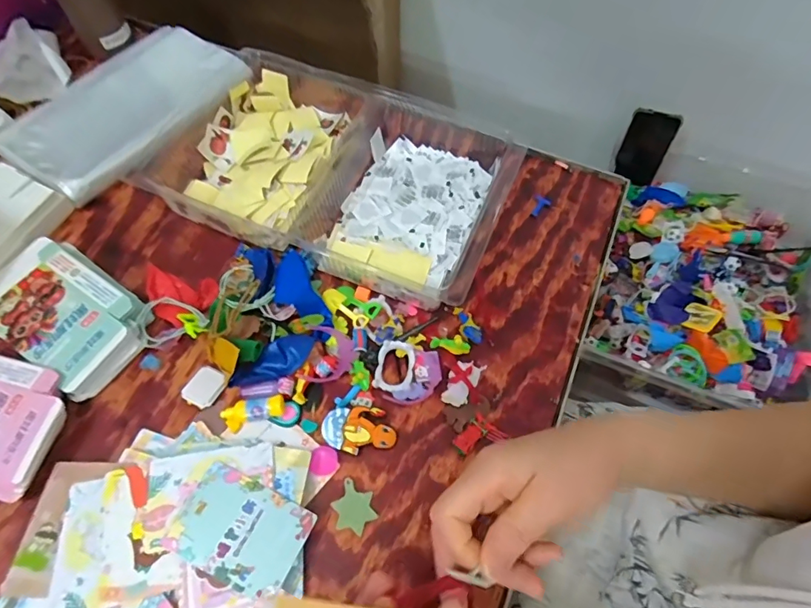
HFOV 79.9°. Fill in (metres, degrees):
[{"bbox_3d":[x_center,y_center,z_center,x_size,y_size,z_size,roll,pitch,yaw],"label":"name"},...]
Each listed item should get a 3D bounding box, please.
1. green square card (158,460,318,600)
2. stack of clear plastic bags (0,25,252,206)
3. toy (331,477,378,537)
[{"bbox_3d":[-0.114,0.155,0.334,0.086,0.004,0.062,25,60,8],"label":"green square card"},{"bbox_3d":[-0.314,-0.222,0.545,0.167,0.039,0.255,27,60,16],"label":"stack of clear plastic bags"},{"bbox_3d":[-0.038,0.151,0.356,0.032,0.004,0.031,28,66,12],"label":"toy"}]

